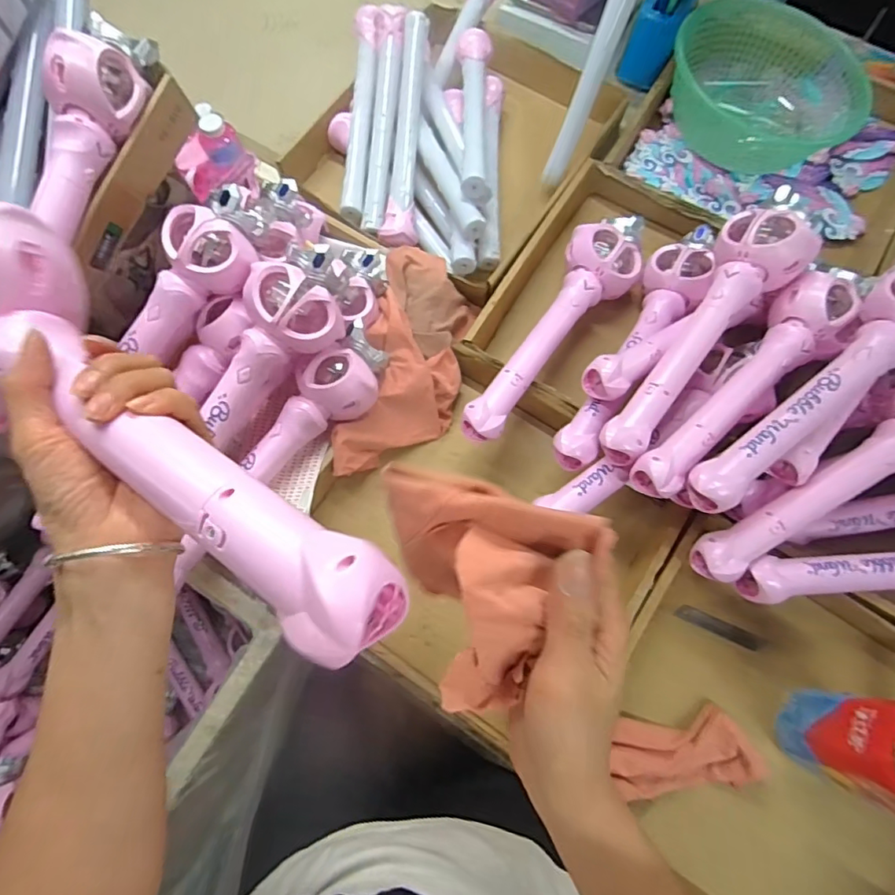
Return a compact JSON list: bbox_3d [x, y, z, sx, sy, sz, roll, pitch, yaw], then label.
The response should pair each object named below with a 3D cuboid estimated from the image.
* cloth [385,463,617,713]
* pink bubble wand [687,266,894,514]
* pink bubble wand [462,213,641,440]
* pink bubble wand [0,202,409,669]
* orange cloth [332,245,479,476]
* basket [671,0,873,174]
[{"bbox_3d":[0.009,0.068,0.249,0.099,0.044,0.096,19,74,7],"label":"cloth"},{"bbox_3d":[0.386,-0.063,0.522,0.359,0.081,0.097,-38,75,-10],"label":"pink bubble wand"},{"bbox_3d":[0.140,-0.150,0.644,0.097,0.057,0.363,28,76,10],"label":"pink bubble wand"},{"bbox_3d":[-0.160,-0.010,0.255,0.325,0.064,0.117,32,76,17],"label":"pink bubble wand"},{"bbox_3d":[-0.045,-0.095,0.652,0.116,0.078,0.282,14,74,6],"label":"orange cloth"},{"bbox_3d":[0.458,-0.529,0.757,0.268,0.093,0.243,26,75,10],"label":"basket"}]

